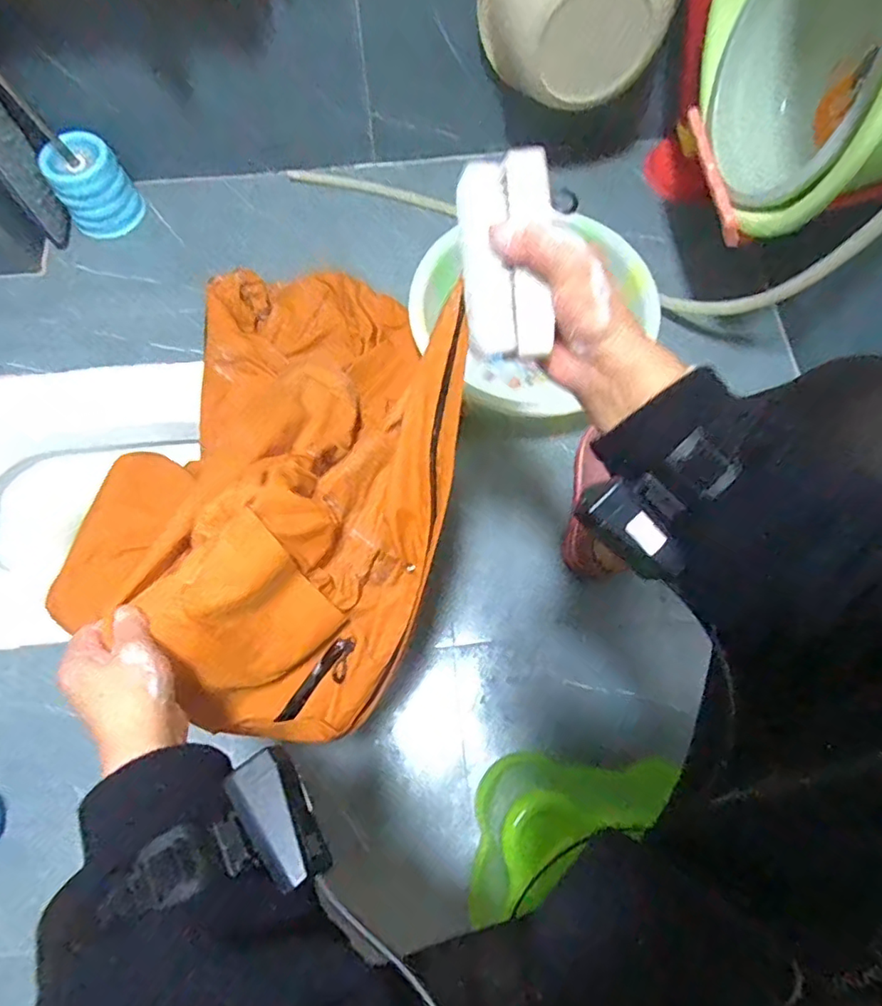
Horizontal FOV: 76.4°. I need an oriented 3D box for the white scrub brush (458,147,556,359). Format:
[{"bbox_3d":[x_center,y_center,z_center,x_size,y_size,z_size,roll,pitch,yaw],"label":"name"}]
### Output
[{"bbox_3d":[0.038,-0.147,0.340,0.049,0.029,0.113,-3,102,-1],"label":"white scrub brush"}]

